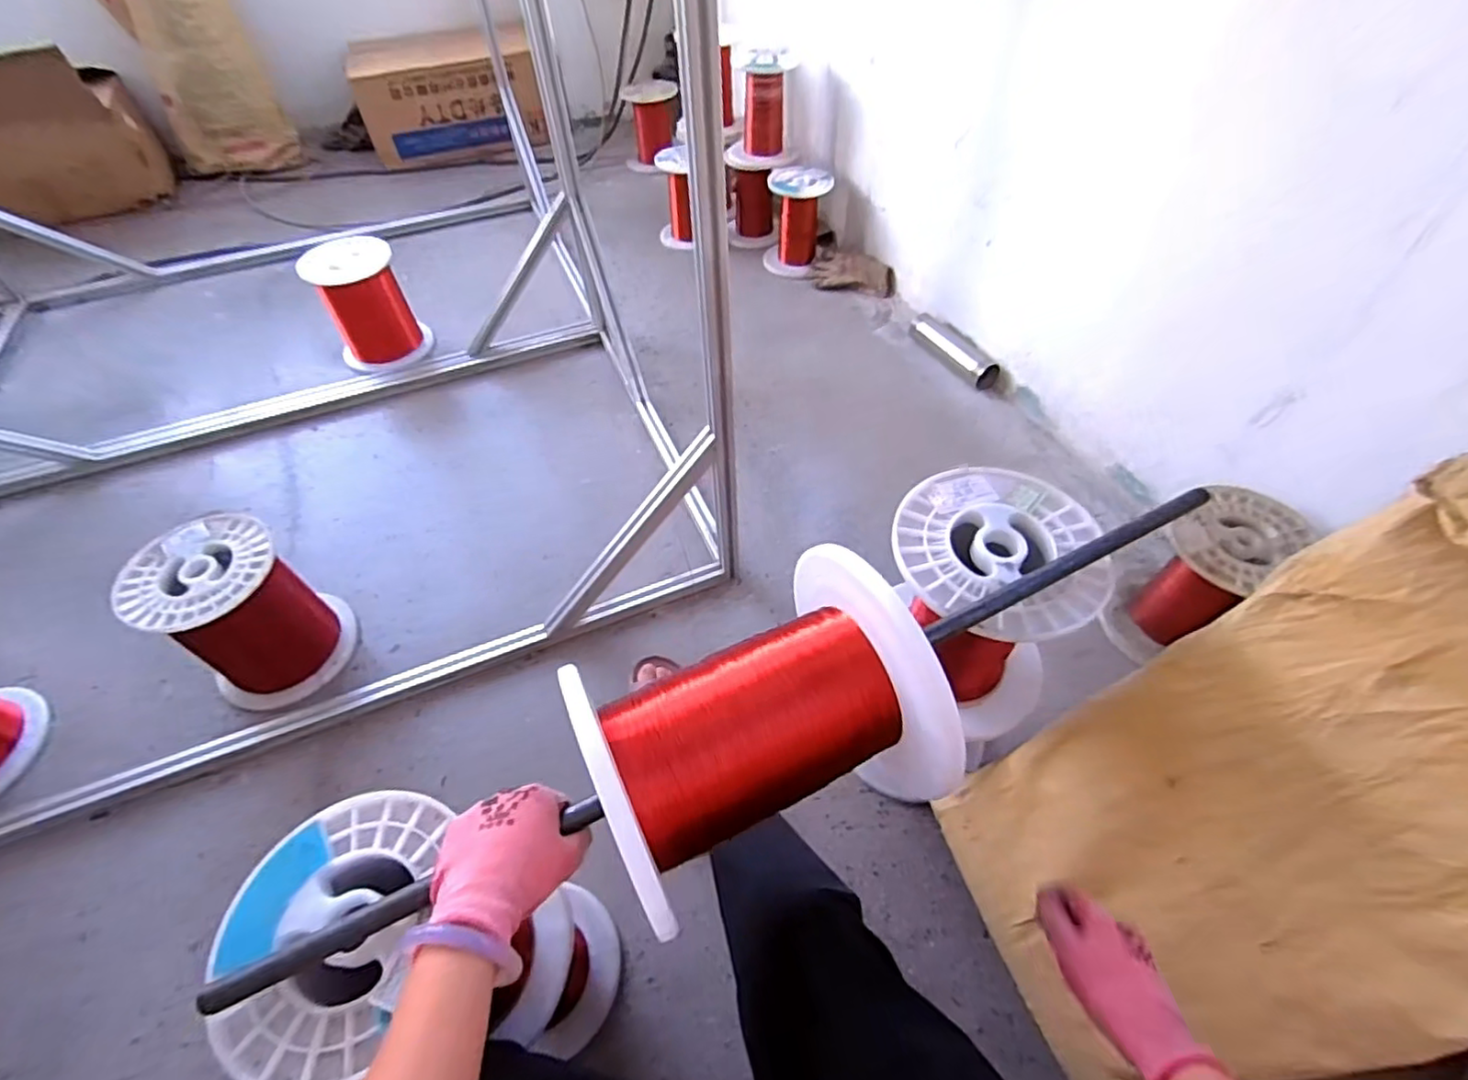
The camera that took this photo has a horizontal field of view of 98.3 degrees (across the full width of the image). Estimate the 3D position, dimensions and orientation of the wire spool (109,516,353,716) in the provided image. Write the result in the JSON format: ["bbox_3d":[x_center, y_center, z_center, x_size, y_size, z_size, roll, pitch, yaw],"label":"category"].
[{"bbox_3d":[-0.748,0.115,0.980,0.192,0.241,0.196,0,52,0],"label":"wire spool"}]

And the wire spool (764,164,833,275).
[{"bbox_3d":[0.168,-0.849,1.724,0.167,0.241,0.176,10,52,9],"label":"wire spool"}]

